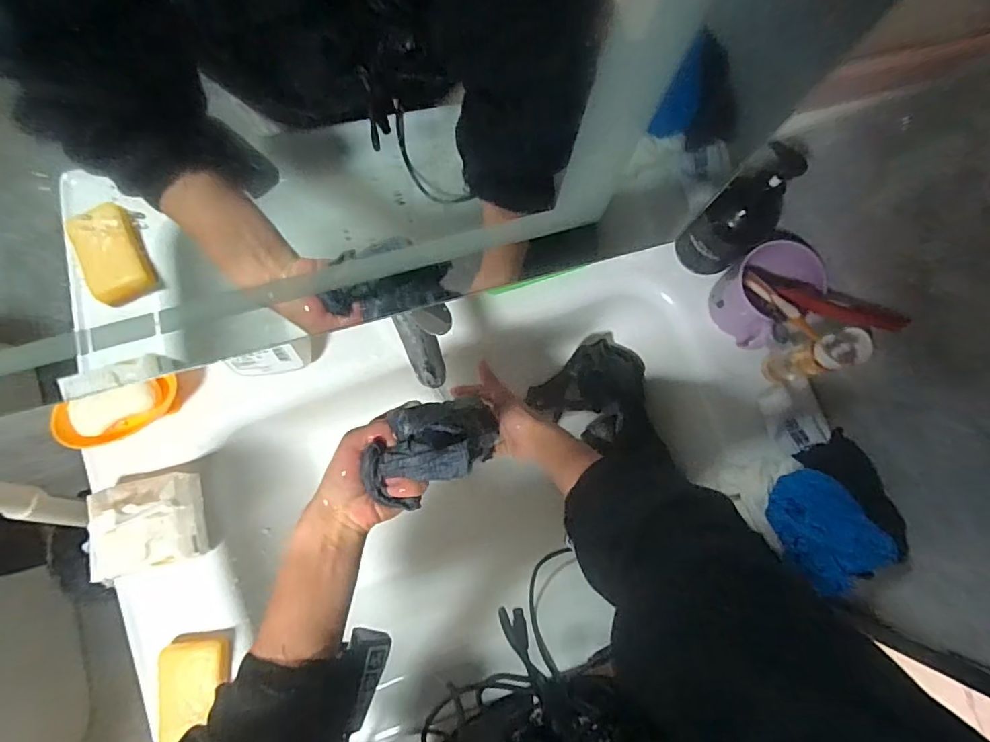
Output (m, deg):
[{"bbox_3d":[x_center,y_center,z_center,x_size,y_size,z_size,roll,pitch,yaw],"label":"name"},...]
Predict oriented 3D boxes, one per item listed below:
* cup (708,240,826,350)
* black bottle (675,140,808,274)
[{"bbox_3d":[0.294,-0.087,0.569,0.082,0.095,0.087,0,82,-3],"label":"cup"},{"bbox_3d":[0.248,-0.154,0.524,0.056,0.188,0.066,-41,86,-7],"label":"black bottle"}]

